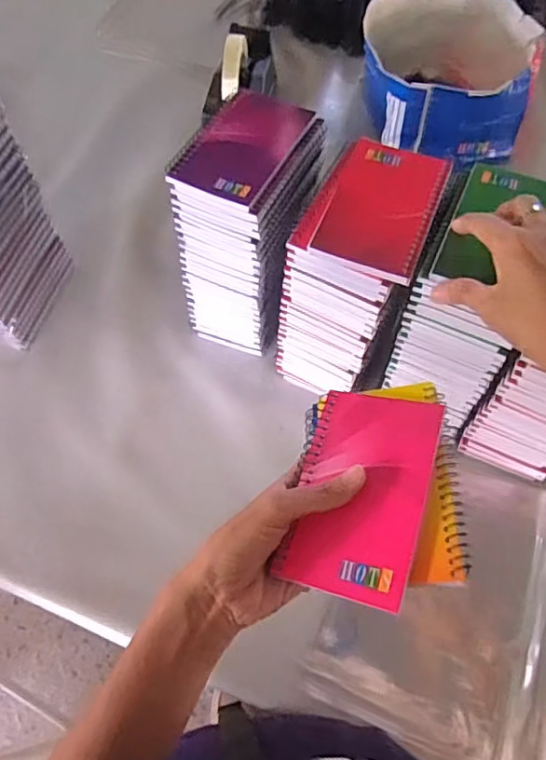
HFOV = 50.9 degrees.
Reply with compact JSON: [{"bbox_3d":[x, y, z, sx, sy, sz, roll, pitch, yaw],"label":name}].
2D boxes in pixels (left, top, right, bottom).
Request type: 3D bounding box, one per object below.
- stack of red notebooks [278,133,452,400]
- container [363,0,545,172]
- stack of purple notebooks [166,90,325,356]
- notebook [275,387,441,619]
[{"bbox_3d":[0.078,-0.098,0.558,0.102,0.210,0.140,21,65,10],"label":"stack of red notebooks"},{"bbox_3d":[0.234,-0.426,0.788,0.220,0.125,0.242,0,63,0],"label":"container"},{"bbox_3d":[-0.027,-0.151,0.588,0.099,0.232,0.132,21,64,10],"label":"stack of purple notebooks"},{"bbox_3d":[0.054,0.068,0.361,0.082,0.007,0.129,8,66,27],"label":"notebook"}]

